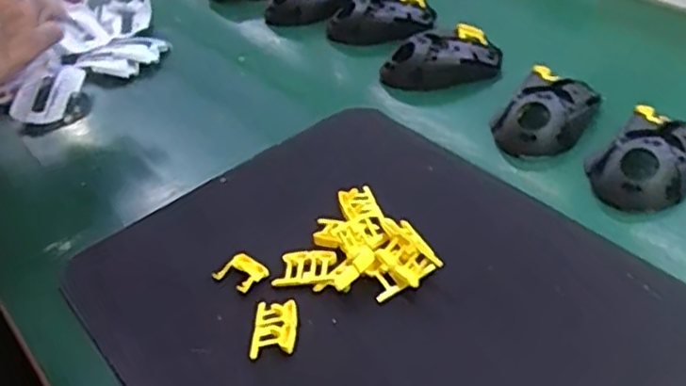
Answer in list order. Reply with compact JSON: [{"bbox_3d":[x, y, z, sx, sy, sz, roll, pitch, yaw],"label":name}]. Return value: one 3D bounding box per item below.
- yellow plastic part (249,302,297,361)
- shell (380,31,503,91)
[{"bbox_3d":[-0.043,0.084,0.437,0.028,0.011,0.038,-3,39,1],"label":"yellow plastic part"},{"bbox_3d":[0.096,-0.129,0.695,0.122,0.058,0.056,-9,39,-6],"label":"shell"}]

